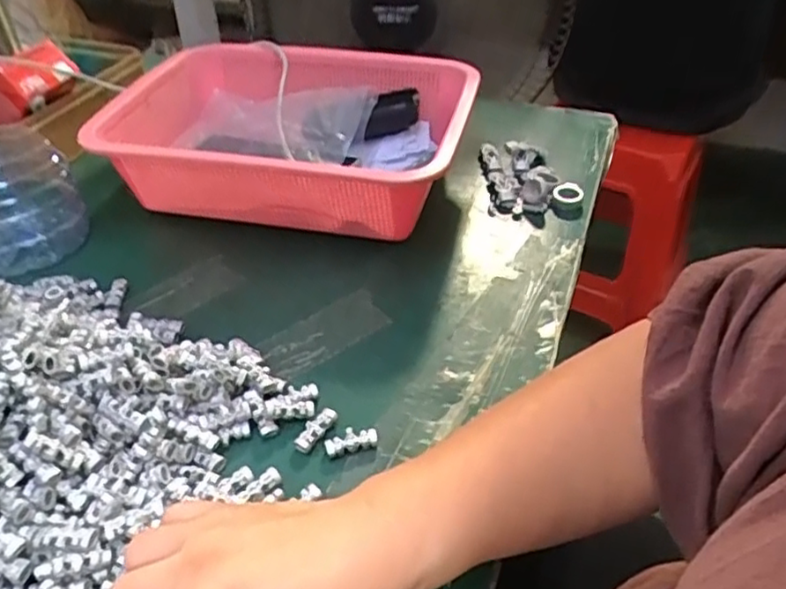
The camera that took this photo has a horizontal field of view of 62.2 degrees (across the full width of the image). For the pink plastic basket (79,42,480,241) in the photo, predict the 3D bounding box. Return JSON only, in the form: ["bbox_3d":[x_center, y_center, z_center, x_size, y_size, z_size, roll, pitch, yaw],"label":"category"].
[{"bbox_3d":[-0.078,-0.139,0.574,0.284,0.091,0.215,10,42,12],"label":"pink plastic basket"}]

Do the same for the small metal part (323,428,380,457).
[{"bbox_3d":[-0.024,0.084,0.379,0.030,0.007,0.014,-8,42,-8],"label":"small metal part"}]

